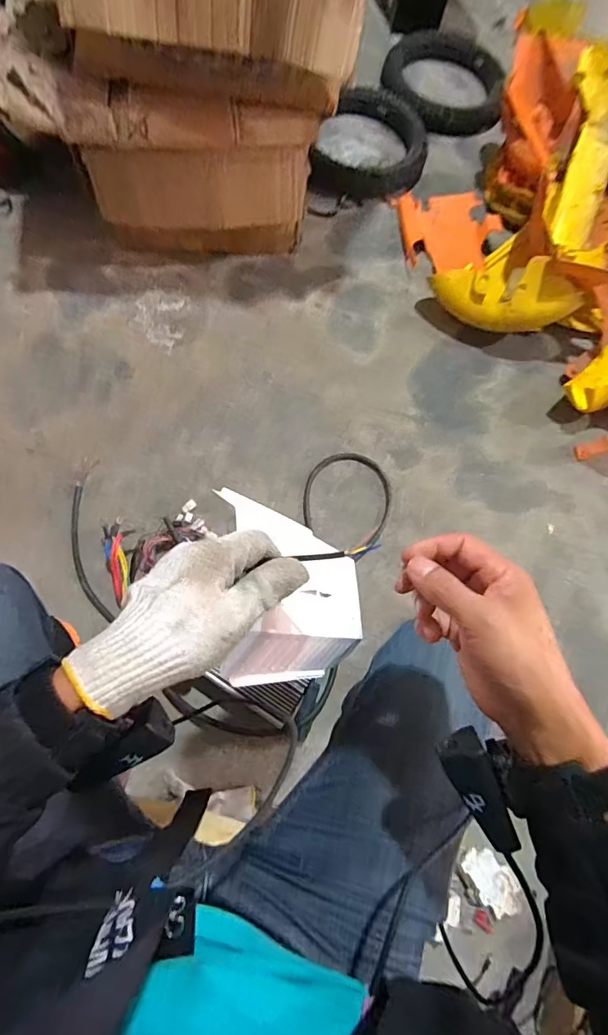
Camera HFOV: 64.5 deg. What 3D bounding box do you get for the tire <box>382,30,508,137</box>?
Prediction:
[{"bbox_3d":[0.436,-1.305,1.440,0.363,0.058,0.376,1,71,-2],"label":"tire"}]

